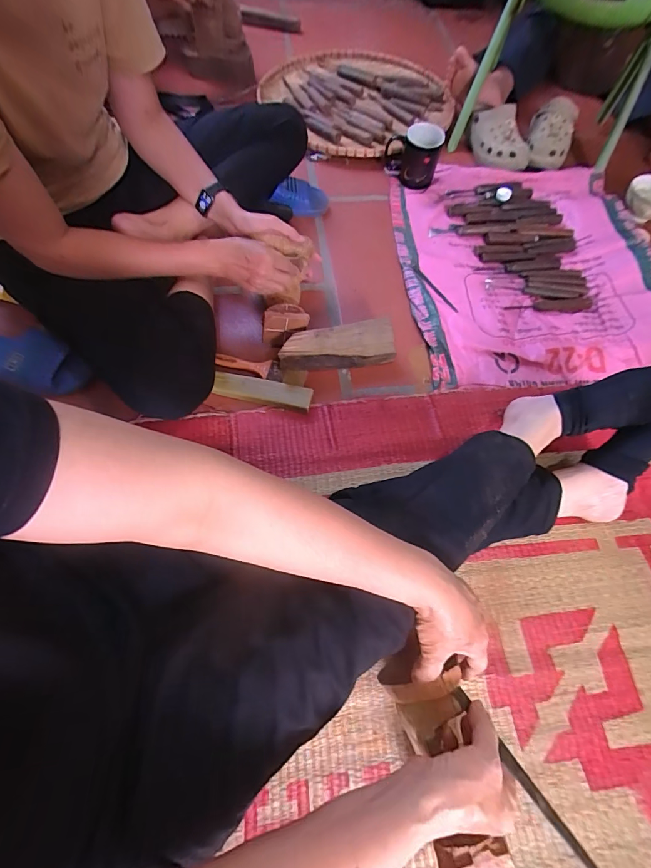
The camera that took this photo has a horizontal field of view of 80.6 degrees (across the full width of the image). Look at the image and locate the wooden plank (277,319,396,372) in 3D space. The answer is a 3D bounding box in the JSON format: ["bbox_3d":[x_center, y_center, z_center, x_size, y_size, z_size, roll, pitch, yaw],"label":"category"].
[{"bbox_3d":[0.020,-0.147,0.650,0.191,0.066,0.041,-7,65,-5],"label":"wooden plank"}]

